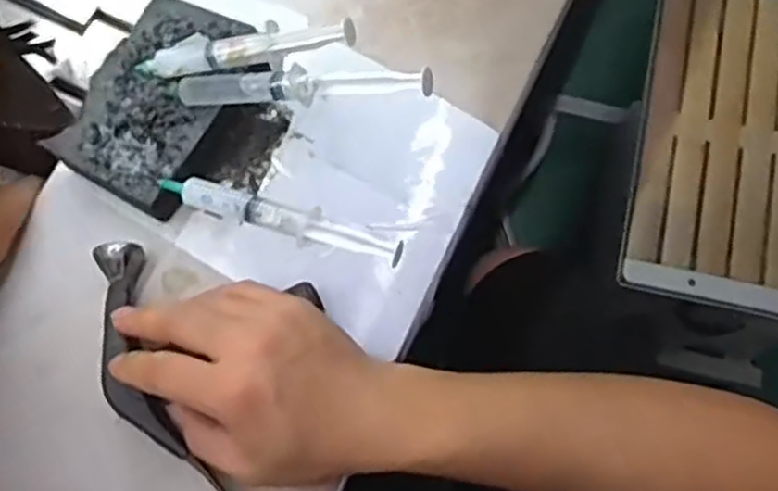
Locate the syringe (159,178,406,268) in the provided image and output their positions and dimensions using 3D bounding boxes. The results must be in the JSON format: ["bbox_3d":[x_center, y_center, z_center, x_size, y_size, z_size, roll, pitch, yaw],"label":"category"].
[{"bbox_3d":[-0.063,-0.015,0.424,0.146,0.019,0.019,17,76,4],"label":"syringe"}]

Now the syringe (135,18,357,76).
[{"bbox_3d":[-0.088,-0.115,0.435,0.139,0.014,0.026,-4,75,16],"label":"syringe"}]

